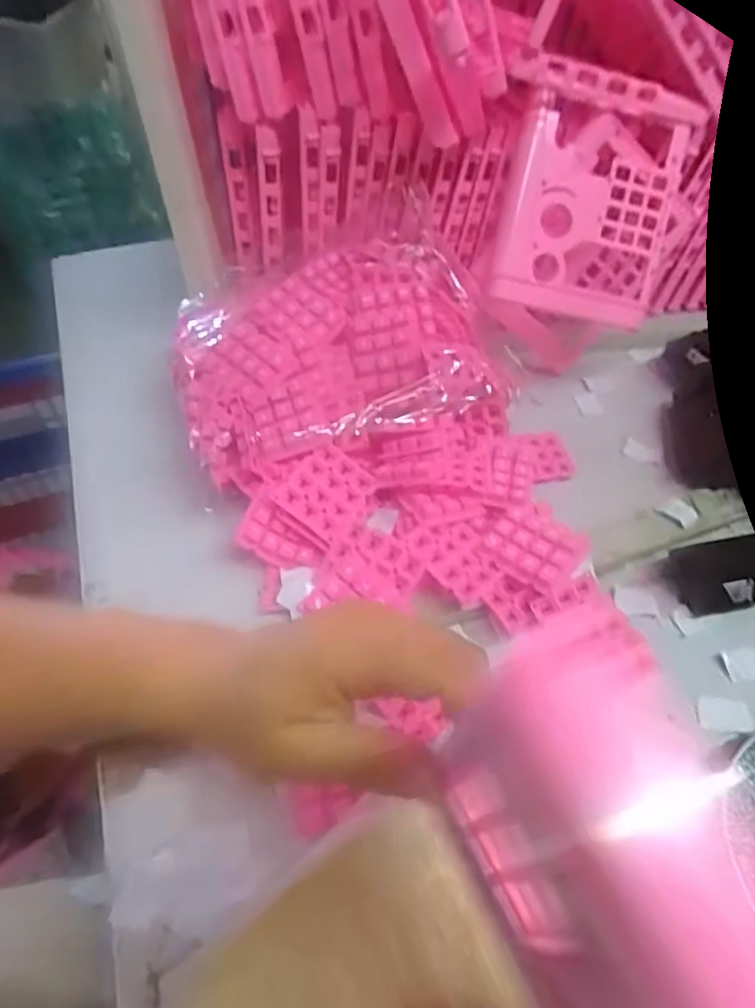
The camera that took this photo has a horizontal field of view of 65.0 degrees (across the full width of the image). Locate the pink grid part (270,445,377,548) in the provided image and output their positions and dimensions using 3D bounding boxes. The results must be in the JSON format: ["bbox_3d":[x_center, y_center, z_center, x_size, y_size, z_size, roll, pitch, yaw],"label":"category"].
[{"bbox_3d":[-0.034,-0.009,0.399,0.052,0.008,0.058,40,60,-1],"label":"pink grid part"}]

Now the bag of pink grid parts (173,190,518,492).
[{"bbox_3d":[-0.027,-0.126,0.454,0.256,0.063,0.190,-17,52,-14],"label":"bag of pink grid parts"}]

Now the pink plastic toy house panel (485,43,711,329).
[{"bbox_3d":[0.162,-0.235,0.461,0.156,0.168,0.047,9,15,-10],"label":"pink plastic toy house panel"}]

